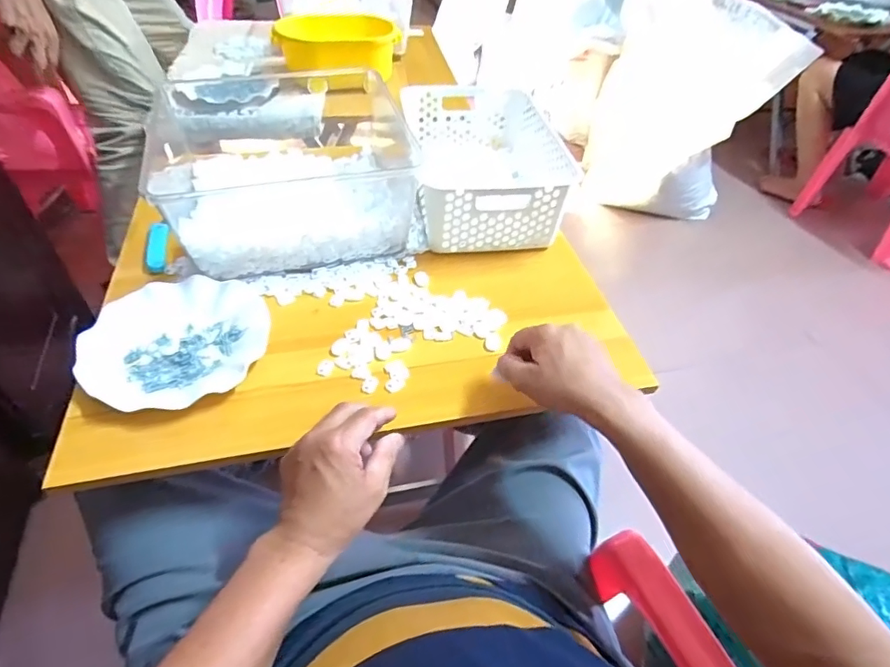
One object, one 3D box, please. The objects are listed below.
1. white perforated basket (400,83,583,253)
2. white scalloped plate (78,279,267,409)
[{"bbox_3d":[0.063,-0.251,0.759,0.218,0.103,0.311,-4,47,-9],"label":"white perforated basket"},{"bbox_3d":[-0.283,0.009,0.541,0.183,0.024,0.171,2,46,-2],"label":"white scalloped plate"}]

